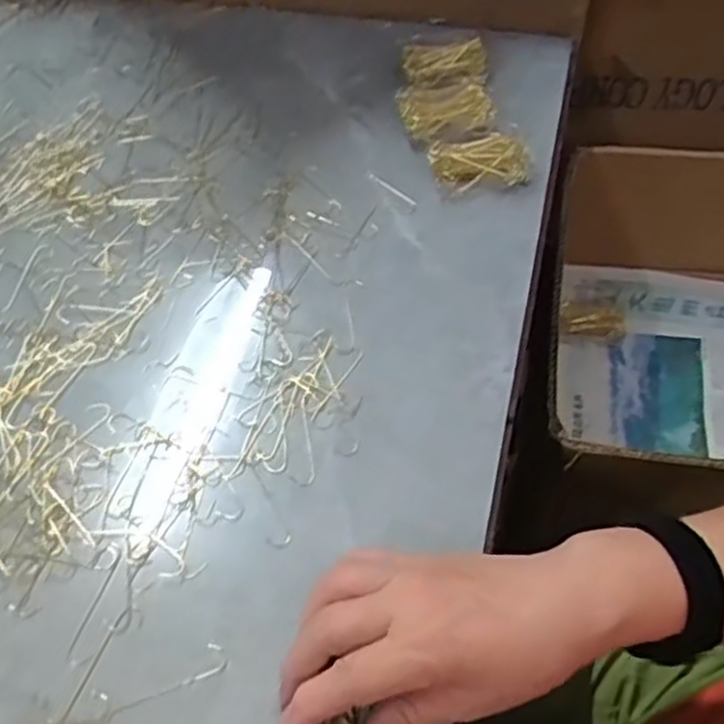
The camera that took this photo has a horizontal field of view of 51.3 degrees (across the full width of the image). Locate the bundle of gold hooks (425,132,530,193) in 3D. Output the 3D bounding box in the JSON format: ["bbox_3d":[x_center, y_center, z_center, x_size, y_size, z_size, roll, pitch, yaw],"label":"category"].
[{"bbox_3d":[0.090,-0.155,0.577,0.073,0.020,0.049,-8,52,-1],"label":"bundle of gold hooks"}]

